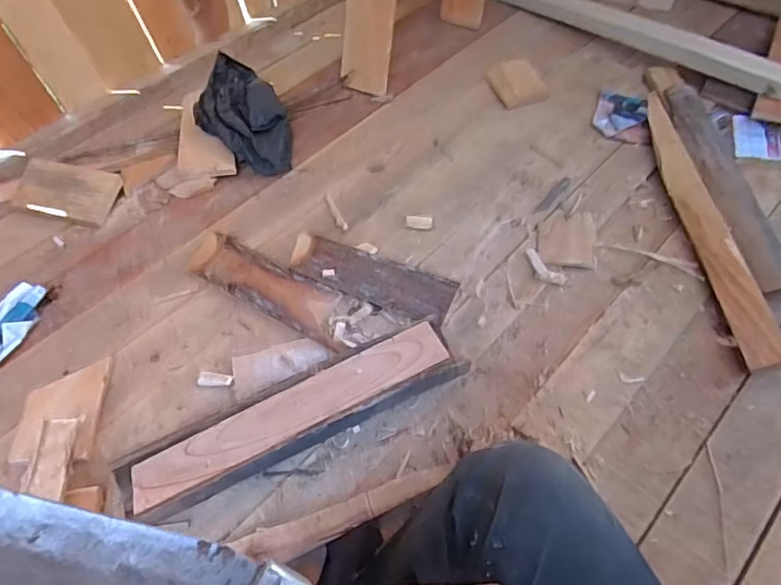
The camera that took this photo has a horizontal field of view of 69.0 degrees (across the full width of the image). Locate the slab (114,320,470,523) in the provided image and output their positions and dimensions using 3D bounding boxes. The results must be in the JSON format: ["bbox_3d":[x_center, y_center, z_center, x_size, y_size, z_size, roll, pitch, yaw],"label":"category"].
[{"bbox_3d":[-0.113,0.153,0.673,0.410,0.063,0.092,-24,55,-13],"label":"slab"}]

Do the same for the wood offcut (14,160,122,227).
[{"bbox_3d":[-0.522,-0.162,0.916,0.146,0.018,0.091,11,80,-4],"label":"wood offcut"}]

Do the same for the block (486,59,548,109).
[{"bbox_3d":[0.236,-0.396,1.070,0.089,0.017,0.126,-16,54,-7],"label":"block"}]

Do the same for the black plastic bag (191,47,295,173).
[{"bbox_3d":[-0.261,-0.300,0.993,0.141,0.083,0.253,-22,55,-12],"label":"black plastic bag"}]

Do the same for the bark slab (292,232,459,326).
[{"bbox_3d":[-0.028,-0.019,0.809,0.241,0.031,0.076,20,57,17],"label":"bark slab"}]

